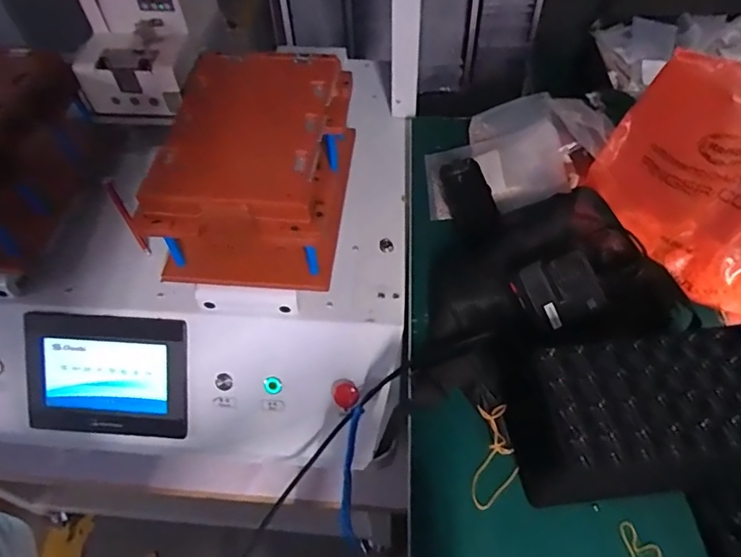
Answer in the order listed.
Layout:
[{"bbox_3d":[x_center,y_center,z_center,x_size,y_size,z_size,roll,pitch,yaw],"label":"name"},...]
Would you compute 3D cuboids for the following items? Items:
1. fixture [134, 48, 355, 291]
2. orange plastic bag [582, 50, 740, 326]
[{"bbox_3d":[-0.138,-0.136,0.639,0.209,0.135,0.260,2,55,3],"label":"fixture"},{"bbox_3d":[0.345,-0.097,0.559,0.225,0.213,0.107,31,61,21],"label":"orange plastic bag"}]

